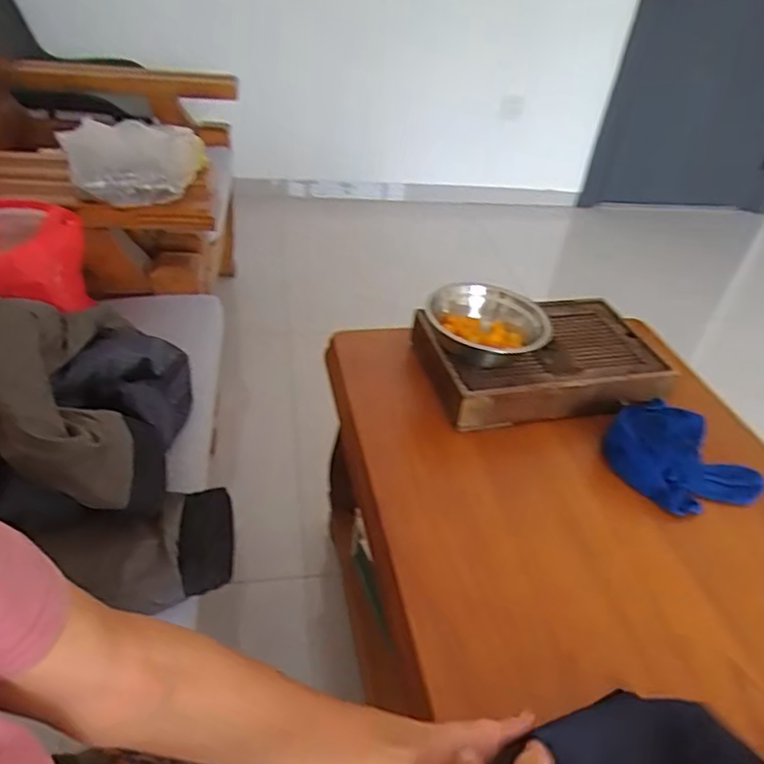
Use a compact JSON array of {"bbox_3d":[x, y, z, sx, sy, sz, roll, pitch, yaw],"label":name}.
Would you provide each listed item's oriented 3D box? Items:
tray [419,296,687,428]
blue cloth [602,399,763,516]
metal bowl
[{"bbox_3d":[0.232,-0.035,0.897,0.332,0.073,0.210,-3,40,-12],"label":"tray"},{"bbox_3d":[0.377,0.085,0.780,0.179,0.061,0.163,-8,41,-17],"label":"blue cloth"},{"bbox_3d":[0.147,-0.076,0.859,0.164,0.055,0.171,4,39,-3],"label":"metal bowl"}]

